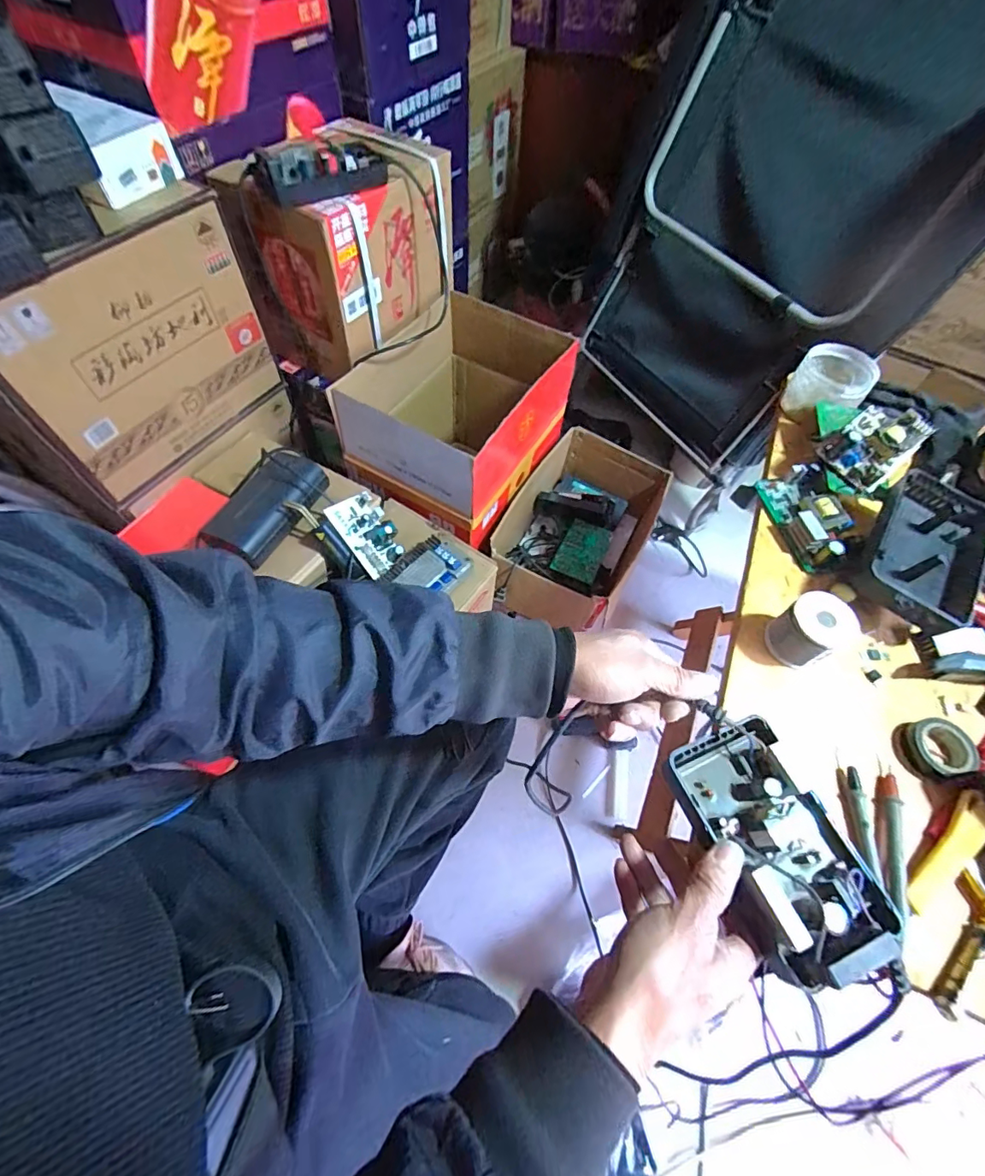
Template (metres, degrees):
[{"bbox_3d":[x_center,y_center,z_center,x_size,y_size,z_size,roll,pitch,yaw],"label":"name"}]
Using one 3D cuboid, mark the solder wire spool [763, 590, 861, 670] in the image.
[{"bbox_3d":[0.283,0.039,0.442,0.051,0.055,0.051,-22,63,-15],"label":"solder wire spool"}]

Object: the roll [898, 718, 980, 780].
[{"bbox_3d":[0.372,0.133,0.411,0.047,0.019,0.046,2,60,-3],"label":"roll"}]

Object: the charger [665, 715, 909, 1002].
[{"bbox_3d":[0.202,0.176,0.348,0.096,0.044,0.156,-19,62,-14],"label":"charger"}]

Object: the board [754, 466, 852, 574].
[{"bbox_3d":[0.338,-0.077,0.524,0.057,0.033,0.116,-9,61,-9],"label":"board"}]

